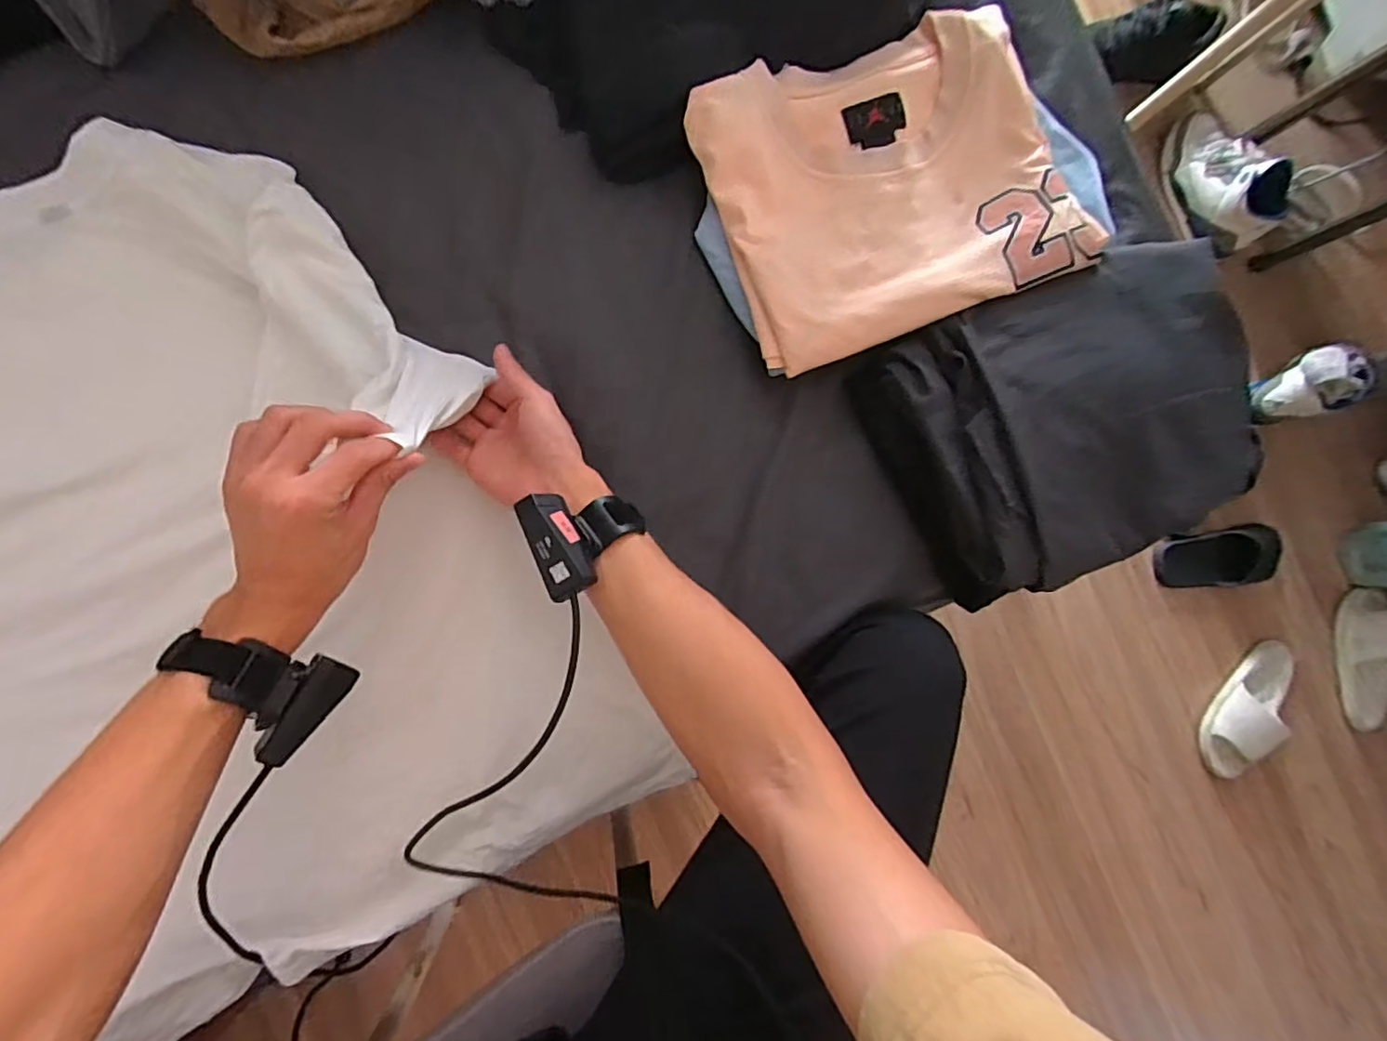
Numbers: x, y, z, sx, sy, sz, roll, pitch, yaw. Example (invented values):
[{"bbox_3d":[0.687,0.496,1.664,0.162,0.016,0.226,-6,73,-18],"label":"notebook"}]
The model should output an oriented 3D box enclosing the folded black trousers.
[{"bbox_3d":[0.354,-0.092,0.565,0.349,0.070,0.261,-24,91,-10],"label":"folded black trousers"}]

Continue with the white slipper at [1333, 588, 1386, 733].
[{"bbox_3d":[1.270,0.266,1.131,0.088,0.074,0.271,-8,89,-10],"label":"white slipper"}]

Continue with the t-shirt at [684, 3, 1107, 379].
[{"bbox_3d":[0.179,-0.305,0.557,0.326,0.051,0.266,-22,91,-10],"label":"t-shirt"}]

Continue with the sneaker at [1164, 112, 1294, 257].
[{"bbox_3d":[0.977,-0.649,1.126,0.119,0.127,0.279,-8,70,-10],"label":"sneaker"}]

